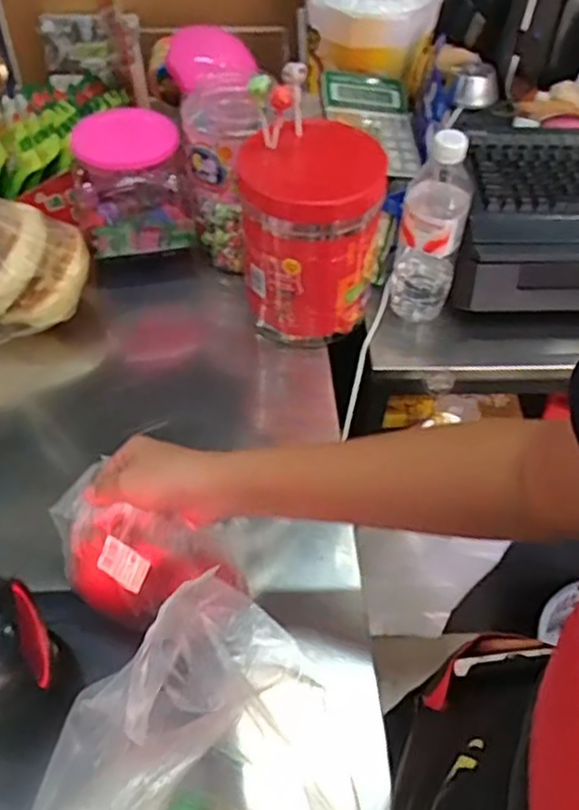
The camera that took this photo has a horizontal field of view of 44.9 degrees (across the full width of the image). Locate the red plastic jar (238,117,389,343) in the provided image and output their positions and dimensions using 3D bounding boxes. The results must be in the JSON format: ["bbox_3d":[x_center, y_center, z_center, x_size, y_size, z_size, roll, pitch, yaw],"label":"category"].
[{"bbox_3d":[0.021,-0.181,0.772,0.137,0.202,0.132,2,51,-2],"label":"red plastic jar"}]

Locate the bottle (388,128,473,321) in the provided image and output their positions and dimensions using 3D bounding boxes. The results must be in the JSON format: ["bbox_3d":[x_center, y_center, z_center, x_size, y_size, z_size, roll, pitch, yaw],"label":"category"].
[{"bbox_3d":[0.158,-0.196,0.774,0.068,0.227,0.071,16,52,10],"label":"bottle"}]

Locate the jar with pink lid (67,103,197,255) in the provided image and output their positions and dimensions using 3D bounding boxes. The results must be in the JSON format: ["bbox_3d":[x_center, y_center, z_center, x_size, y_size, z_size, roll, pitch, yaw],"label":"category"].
[{"bbox_3d":[-0.186,-0.261,0.823,0.127,0.125,0.105,-12,53,-13],"label":"jar with pink lid"}]

